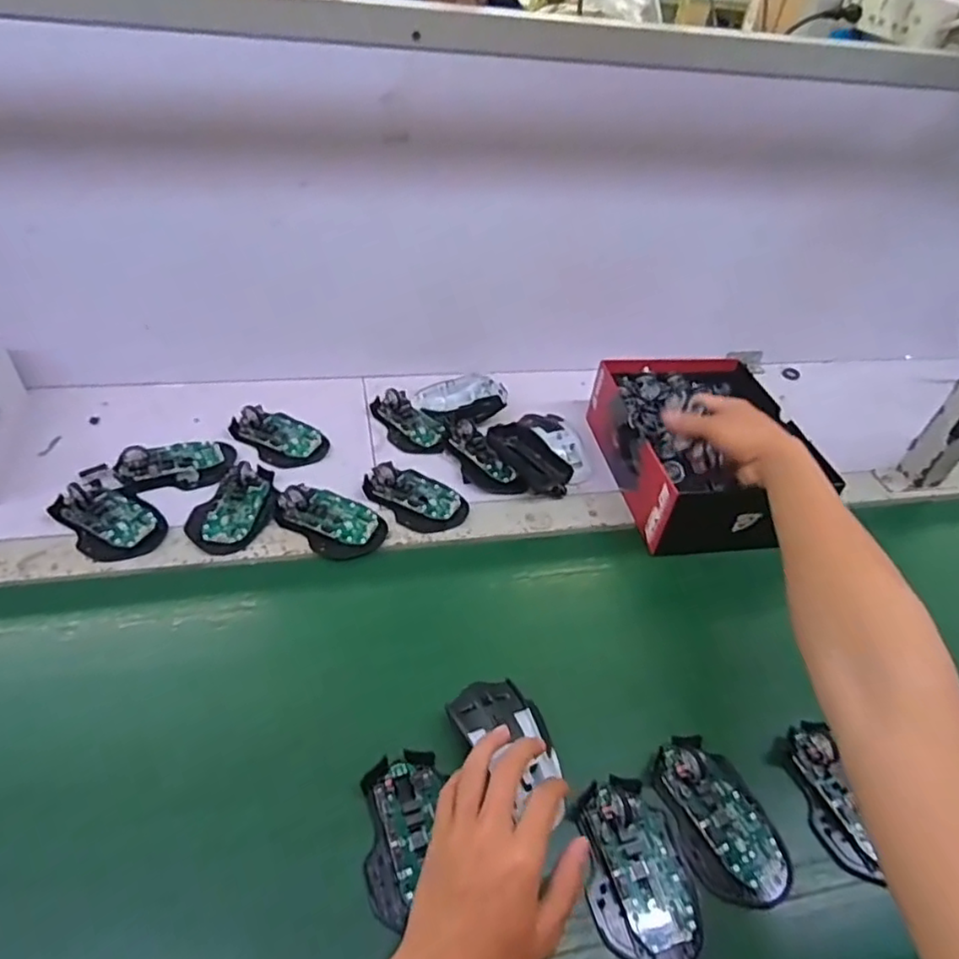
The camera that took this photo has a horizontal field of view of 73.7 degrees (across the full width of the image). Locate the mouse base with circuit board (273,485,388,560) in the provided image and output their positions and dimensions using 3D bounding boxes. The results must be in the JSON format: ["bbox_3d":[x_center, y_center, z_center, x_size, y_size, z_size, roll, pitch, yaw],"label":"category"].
[{"bbox_3d":[-0.153,0.038,0.643,0.112,0.032,0.066,26,46,18],"label":"mouse base with circuit board"}]

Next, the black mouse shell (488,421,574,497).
[{"bbox_3d":[0.057,-0.022,0.725,0.047,0.033,0.107,-24,51,-30],"label":"black mouse shell"}]

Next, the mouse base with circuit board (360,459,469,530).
[{"bbox_3d":[-0.066,0.017,0.681,0.107,0.024,0.067,30,47,22],"label":"mouse base with circuit board"}]

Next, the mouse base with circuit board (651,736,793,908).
[{"bbox_3d":[0.180,0.246,0.471,0.075,0.029,0.113,-9,46,-18],"label":"mouse base with circuit board"}]

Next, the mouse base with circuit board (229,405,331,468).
[{"bbox_3d":[-0.228,-0.052,0.729,0.107,0.021,0.070,28,47,20],"label":"mouse base with circuit board"}]

